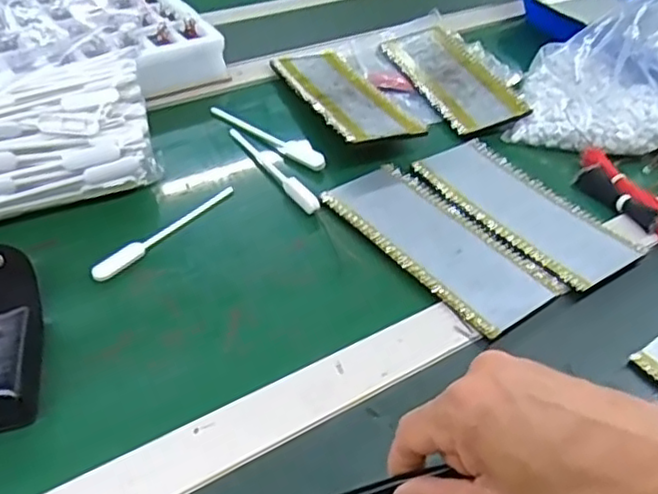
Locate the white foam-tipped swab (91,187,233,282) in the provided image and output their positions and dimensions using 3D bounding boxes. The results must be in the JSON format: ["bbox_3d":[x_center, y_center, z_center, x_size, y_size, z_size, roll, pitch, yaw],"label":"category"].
[{"bbox_3d":[-0.130,-0.015,0.533,0.016,0.007,0.144,31,49,25],"label":"white foam-tipped swab"}]

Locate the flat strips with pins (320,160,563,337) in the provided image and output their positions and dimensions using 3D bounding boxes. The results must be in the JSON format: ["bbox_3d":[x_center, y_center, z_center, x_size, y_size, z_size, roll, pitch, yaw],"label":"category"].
[{"bbox_3d":[0.086,-0.008,0.541,0.088,0.008,0.201,-25,51,-29],"label":"flat strips with pins"}]

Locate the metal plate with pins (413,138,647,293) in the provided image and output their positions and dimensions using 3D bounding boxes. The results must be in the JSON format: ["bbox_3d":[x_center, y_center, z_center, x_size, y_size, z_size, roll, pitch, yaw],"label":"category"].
[{"bbox_3d":[0.168,-0.038,0.579,0.088,0.009,0.200,-23,50,-28],"label":"metal plate with pins"}]

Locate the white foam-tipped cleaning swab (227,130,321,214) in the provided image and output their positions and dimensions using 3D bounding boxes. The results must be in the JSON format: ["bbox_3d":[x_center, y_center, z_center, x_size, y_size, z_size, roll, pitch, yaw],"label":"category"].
[{"bbox_3d":[-0.054,-0.077,0.600,0.013,0.013,0.148,-22,49,-26],"label":"white foam-tipped cleaning swab"}]

